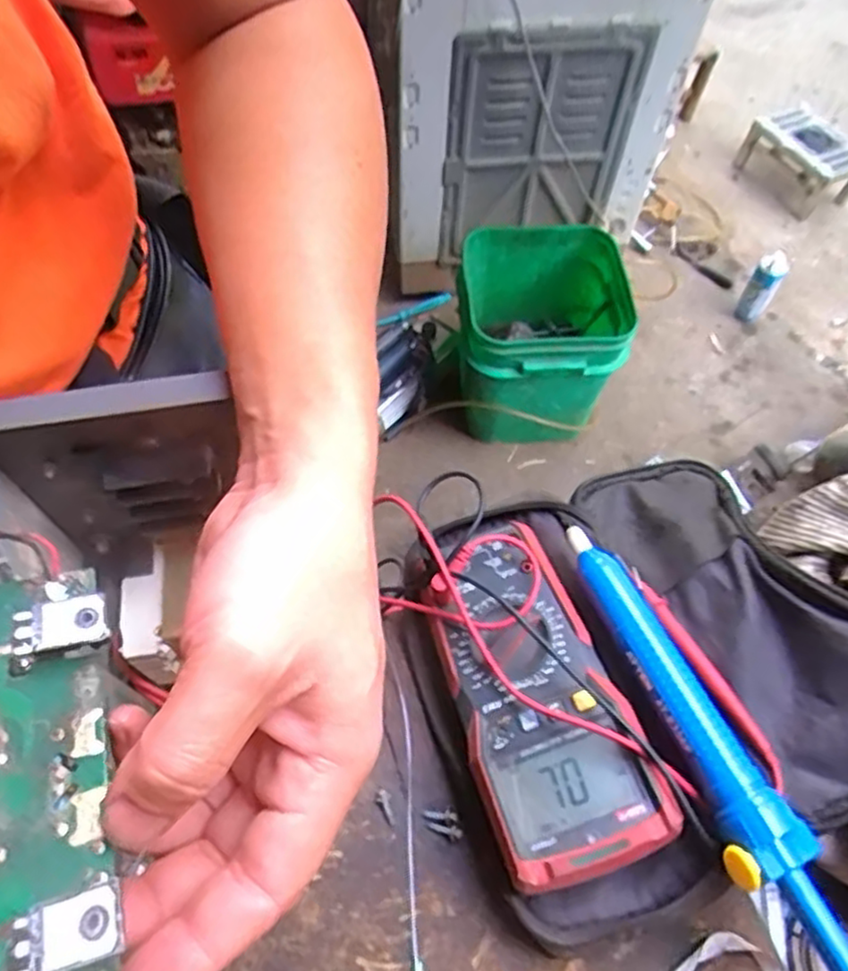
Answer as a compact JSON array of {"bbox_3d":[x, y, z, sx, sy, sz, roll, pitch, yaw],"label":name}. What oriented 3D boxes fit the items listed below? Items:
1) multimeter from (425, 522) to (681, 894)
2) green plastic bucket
[{"bbox_3d":[0.056,0.111,0.376,0.087,0.047,0.184,-18,62,-10],"label":"multimeter"},{"bbox_3d":[0.225,-0.292,1.421,0.310,0.301,0.331,3,60,2],"label":"green plastic bucket"}]

